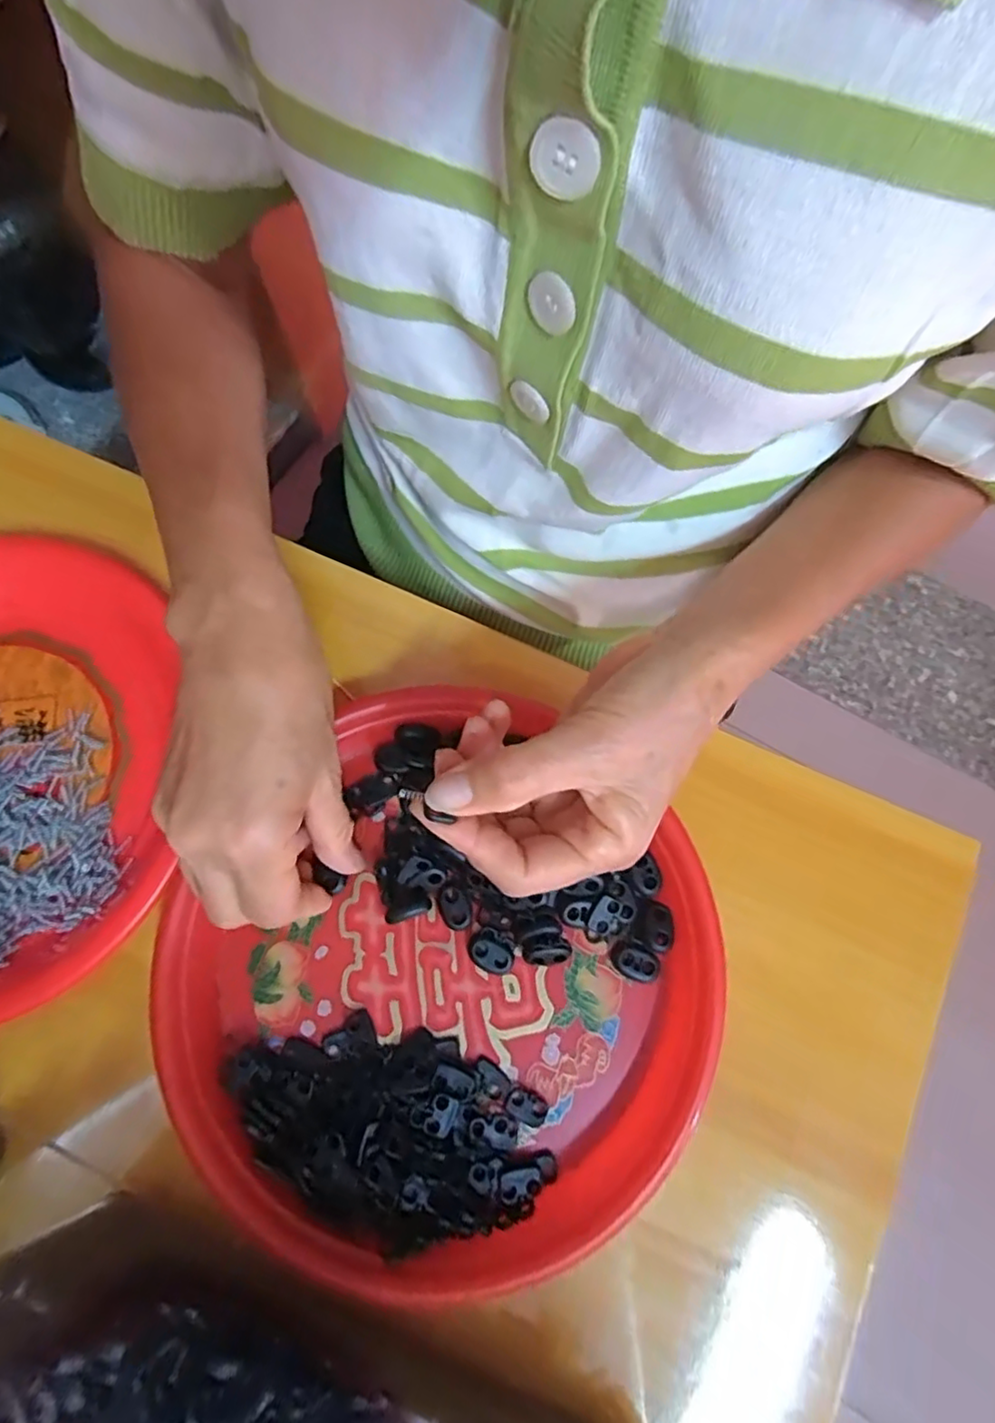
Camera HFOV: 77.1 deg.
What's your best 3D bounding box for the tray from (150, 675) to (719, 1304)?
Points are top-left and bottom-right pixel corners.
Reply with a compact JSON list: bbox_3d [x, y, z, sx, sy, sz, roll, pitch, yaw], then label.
[{"bbox_3d":[-0.020,0.119,0.278,0.219,0.030,0.221,0,75,0],"label":"tray"}]

